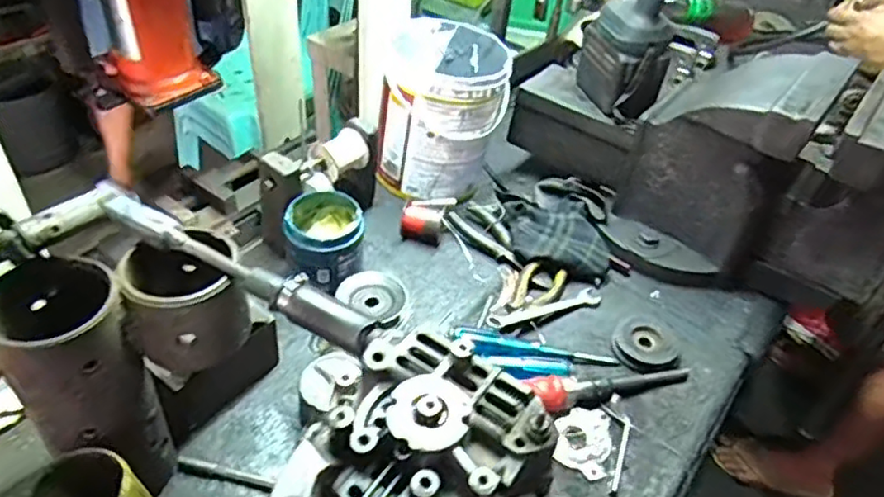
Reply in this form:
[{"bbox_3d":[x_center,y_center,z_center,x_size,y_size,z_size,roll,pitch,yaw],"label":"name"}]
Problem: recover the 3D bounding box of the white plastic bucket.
[{"bbox_3d":[0.004,-0.196,0.923,0.165,0.184,0.169,11,42,6],"label":"white plastic bucket"}]

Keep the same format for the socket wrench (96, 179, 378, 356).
[{"bbox_3d":[-0.156,0.011,0.476,0.244,0.040,0.026,21,44,17],"label":"socket wrench"}]

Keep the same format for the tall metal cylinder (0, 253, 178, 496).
[{"bbox_3d":[-0.283,0.111,0.514,0.083,0.199,0.096,-23,49,-29],"label":"tall metal cylinder"}]

